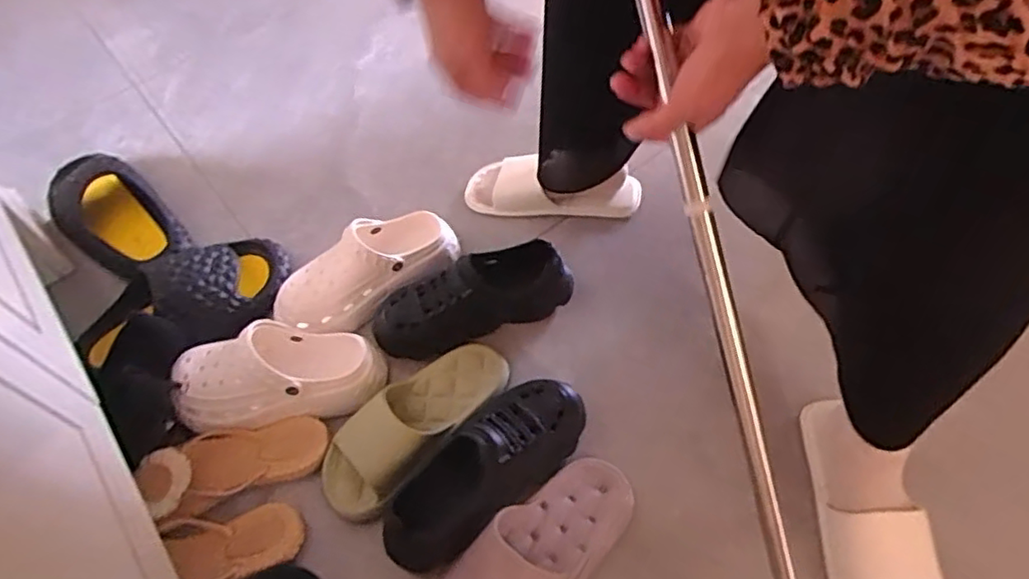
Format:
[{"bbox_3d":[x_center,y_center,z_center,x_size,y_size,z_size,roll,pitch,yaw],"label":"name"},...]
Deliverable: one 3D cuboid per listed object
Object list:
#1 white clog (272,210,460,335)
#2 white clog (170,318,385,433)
[{"bbox_3d":[-0.196,-0.025,0.863,0.254,0.103,0.108,-31,62,-12],"label":"white clog"},{"bbox_3d":[-0.288,0.102,0.762,0.242,0.084,0.108,-3,60,4],"label":"white clog"}]

